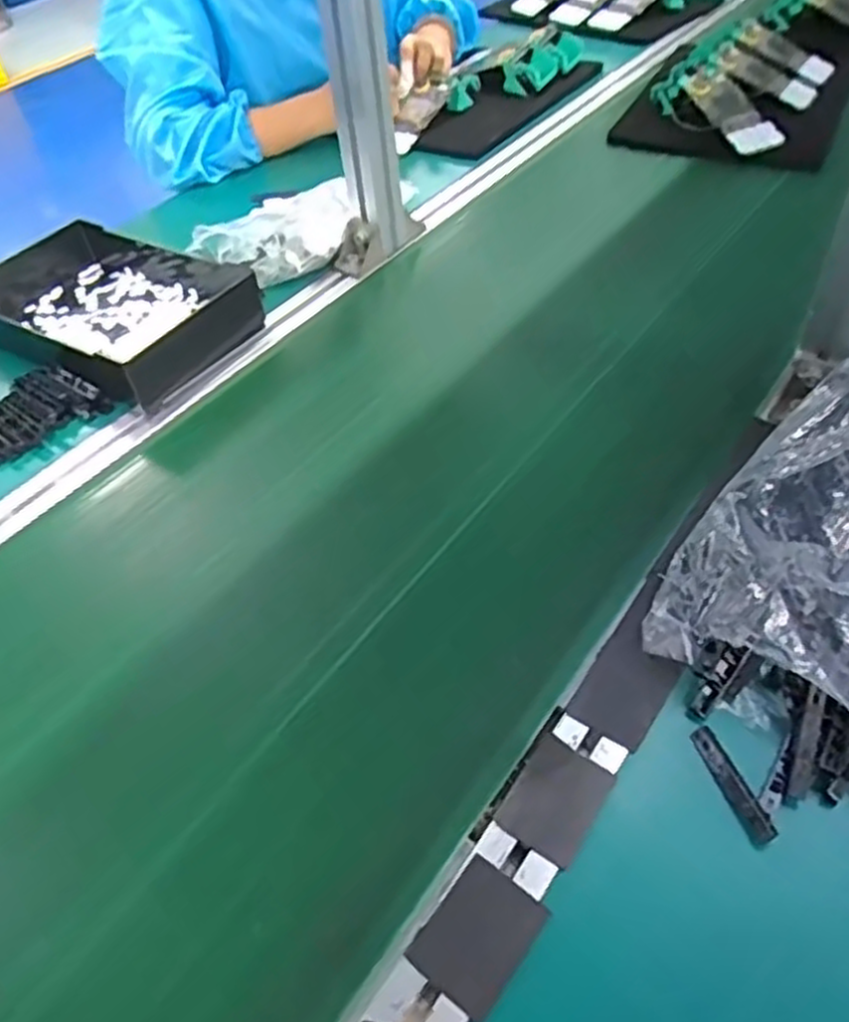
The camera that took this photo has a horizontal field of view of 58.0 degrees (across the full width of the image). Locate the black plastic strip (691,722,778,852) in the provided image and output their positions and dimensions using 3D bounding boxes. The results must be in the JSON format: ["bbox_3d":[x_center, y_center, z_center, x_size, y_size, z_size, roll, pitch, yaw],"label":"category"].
[{"bbox_3d":[0.164,0.144,0.407,0.014,0.007,0.064,-16,48,-10],"label":"black plastic strip"}]

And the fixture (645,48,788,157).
[{"bbox_3d":[0.353,-0.510,0.951,0.089,0.052,0.241,-12,47,-6],"label":"fixture"}]

